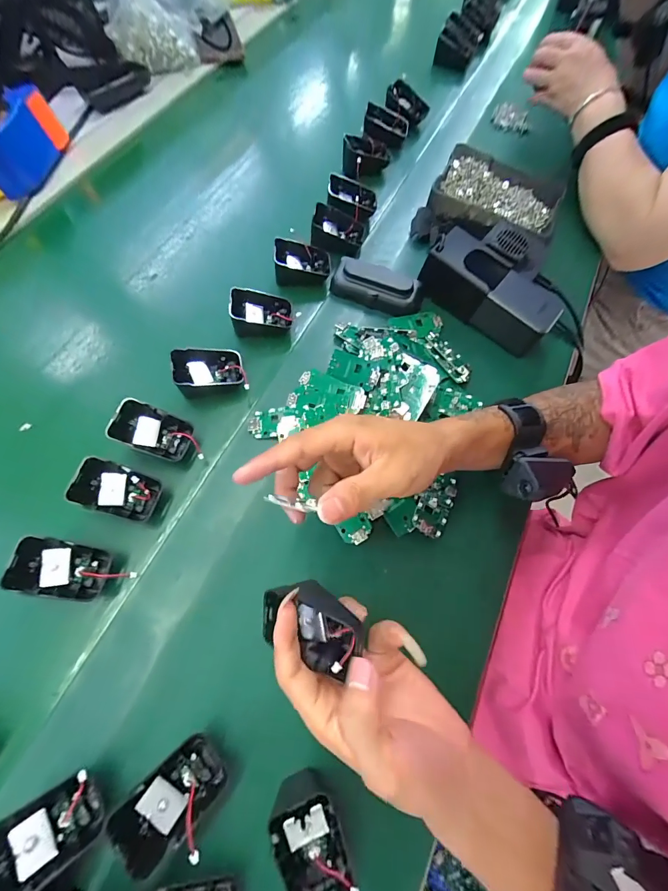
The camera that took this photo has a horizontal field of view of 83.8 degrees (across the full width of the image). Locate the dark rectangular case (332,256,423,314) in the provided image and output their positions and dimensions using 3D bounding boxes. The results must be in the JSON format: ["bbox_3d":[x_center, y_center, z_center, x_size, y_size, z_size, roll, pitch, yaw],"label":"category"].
[{"bbox_3d":[0.053,-0.192,0.444,0.104,0.028,0.052,18,70,7],"label":"dark rectangular case"}]

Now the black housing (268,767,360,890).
[{"bbox_3d":[-0.016,0.267,0.249,0.040,0.038,0.070,-18,68,-11],"label":"black housing"}]

